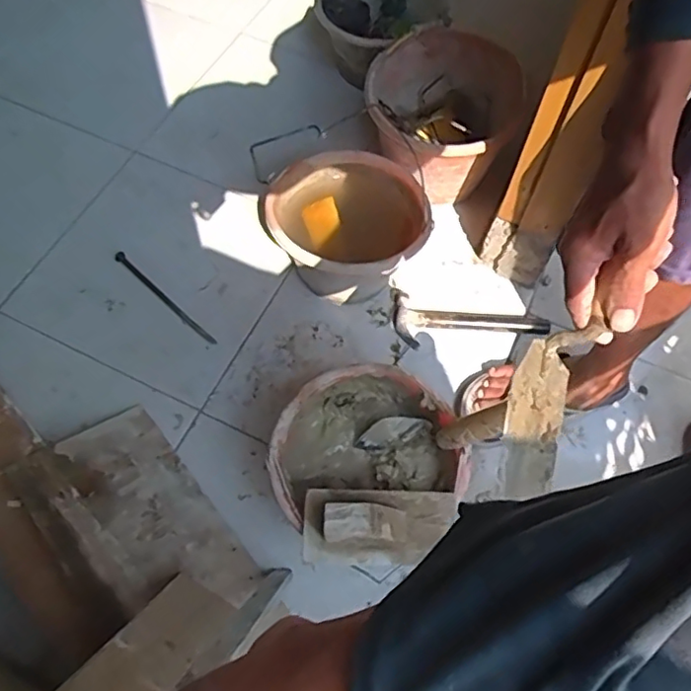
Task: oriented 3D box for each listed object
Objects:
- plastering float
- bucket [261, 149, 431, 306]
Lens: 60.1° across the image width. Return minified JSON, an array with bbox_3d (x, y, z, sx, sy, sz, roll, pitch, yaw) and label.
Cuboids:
[{"bbox_3d":[0.039,0.201,0.681,0.176,0.054,0.079,1,63,-1],"label":"plastering float"},{"bbox_3d":[0.002,-0.177,0.988,0.234,0.174,0.231,1,63,-1],"label":"bucket"}]

